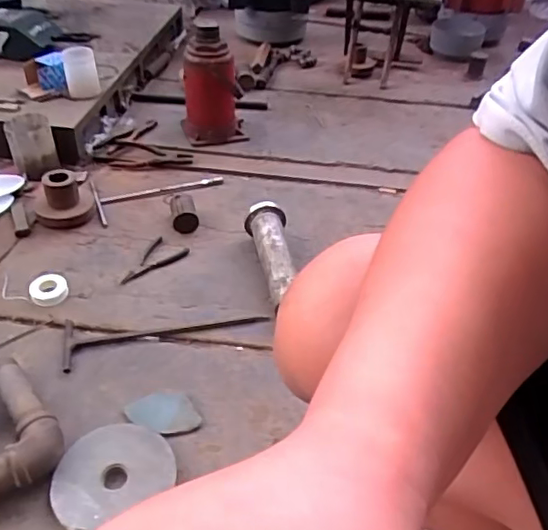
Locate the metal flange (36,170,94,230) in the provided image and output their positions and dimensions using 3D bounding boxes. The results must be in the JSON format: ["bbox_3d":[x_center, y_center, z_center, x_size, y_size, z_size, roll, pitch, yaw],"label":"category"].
[{"bbox_3d":[-0.454,-0.151,1.233,0.121,0.083,0.138,-11,42,-17],"label":"metal flange"}]

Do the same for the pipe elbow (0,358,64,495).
[{"bbox_3d":[-0.356,0.216,0.807,0.122,0.063,0.260,-4,41,-10],"label":"pipe elbow"}]

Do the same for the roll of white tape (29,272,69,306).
[{"bbox_3d":[-0.409,0.043,1.041,0.066,0.025,0.076,-16,44,-22],"label":"roll of white tape"}]

